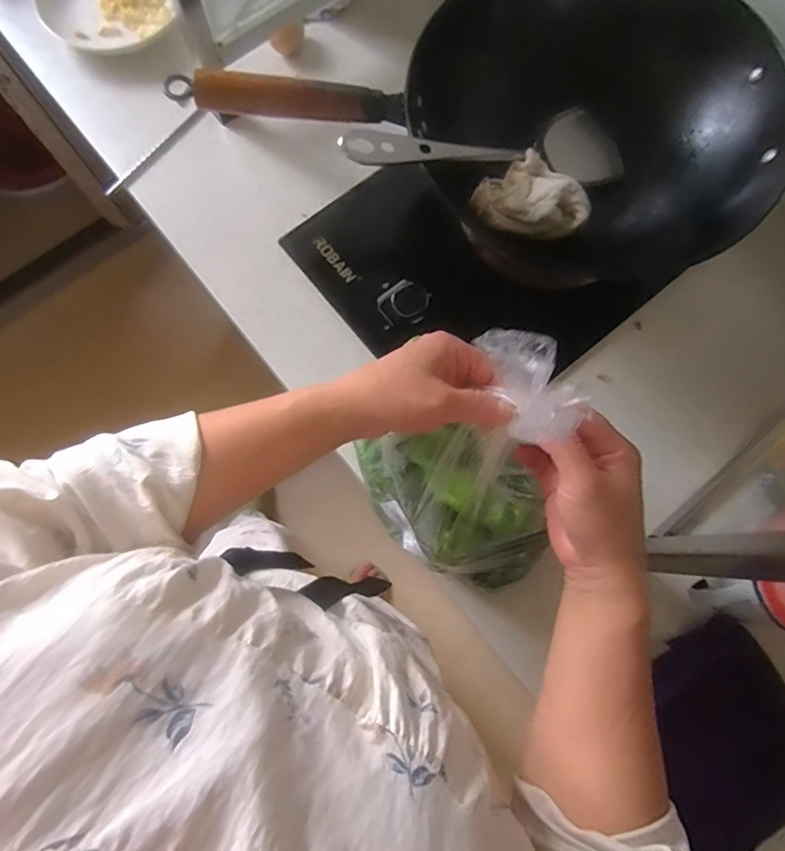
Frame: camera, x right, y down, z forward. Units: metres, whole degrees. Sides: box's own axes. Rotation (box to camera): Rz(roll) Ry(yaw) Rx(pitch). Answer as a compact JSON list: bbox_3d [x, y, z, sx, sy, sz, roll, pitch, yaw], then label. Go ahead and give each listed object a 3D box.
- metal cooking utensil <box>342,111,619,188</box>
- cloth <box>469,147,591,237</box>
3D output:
[{"bbox_3d":[0.095,-0.252,0.504,0.320,0.046,0.081,-20,77,-34],"label":"metal cooking utensil"},{"bbox_3d":[0.136,-0.216,0.526,0.095,0.036,0.082,34,79,6],"label":"cloth"}]

